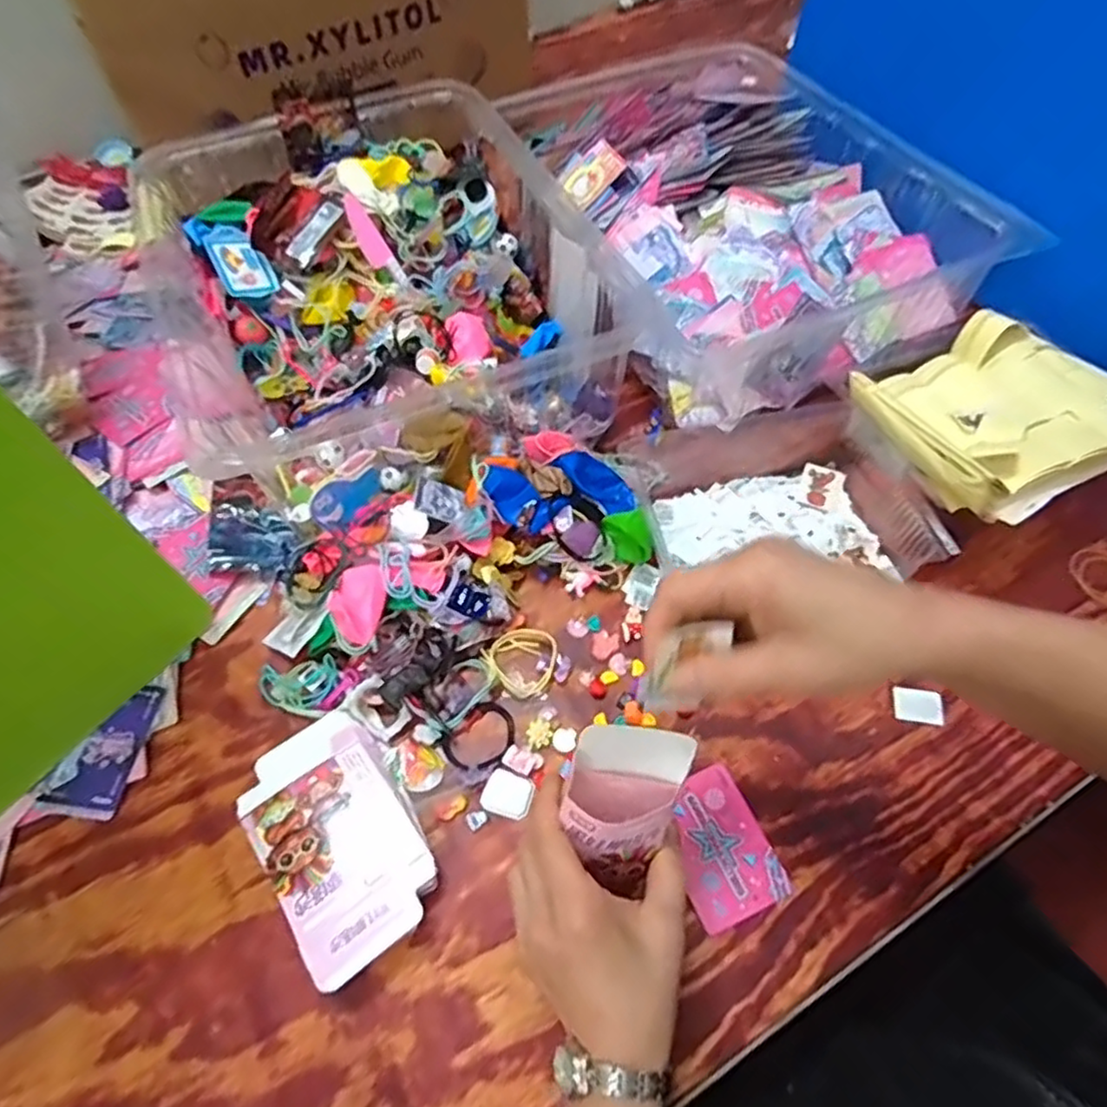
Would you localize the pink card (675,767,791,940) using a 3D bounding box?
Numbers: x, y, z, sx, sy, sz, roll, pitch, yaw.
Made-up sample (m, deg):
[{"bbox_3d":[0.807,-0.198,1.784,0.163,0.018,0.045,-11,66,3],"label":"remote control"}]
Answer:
[{"bbox_3d":[0.106,0.187,0.438,0.059,0.004,0.085,-21,60,-11],"label":"pink card"}]

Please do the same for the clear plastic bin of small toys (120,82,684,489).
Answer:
[{"bbox_3d":[-0.171,-0.248,0.625,0.391,0.105,0.446,-25,61,-12],"label":"clear plastic bin of small toys"}]

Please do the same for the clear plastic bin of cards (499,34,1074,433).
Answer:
[{"bbox_3d":[0.171,-0.346,0.689,0.354,0.099,0.461,-26,61,-13],"label":"clear plastic bin of cards"}]

